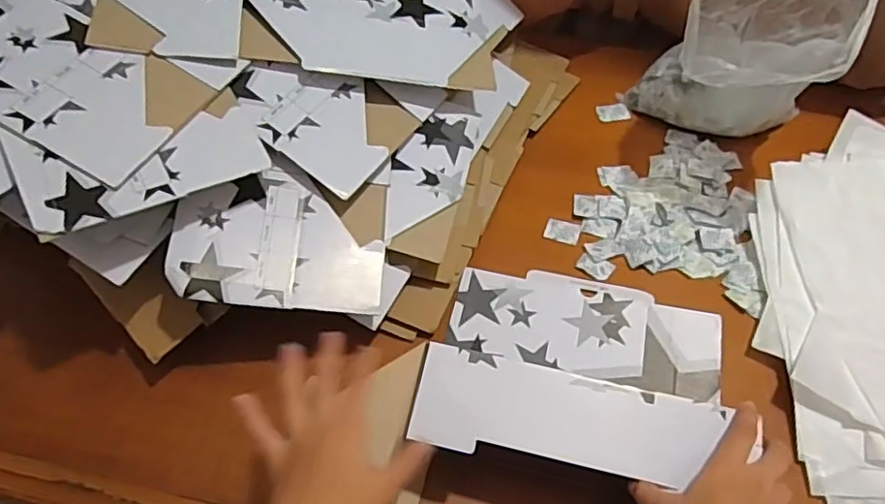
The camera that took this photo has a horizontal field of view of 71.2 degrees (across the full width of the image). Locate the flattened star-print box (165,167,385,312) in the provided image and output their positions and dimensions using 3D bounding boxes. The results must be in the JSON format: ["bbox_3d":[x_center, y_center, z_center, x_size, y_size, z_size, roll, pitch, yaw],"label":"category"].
[{"bbox_3d":[-0.158,-0.012,0.610,0.196,0.006,0.134,6,69,-15],"label":"flattened star-print box"}]

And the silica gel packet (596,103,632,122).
[{"bbox_3d":[0.232,-0.190,0.839,0.042,0.005,0.033,-5,55,-2],"label":"silica gel packet"}]

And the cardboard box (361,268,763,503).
[{"bbox_3d":[0.112,0.137,0.576,0.269,0.124,0.311,18,57,13],"label":"cardboard box"}]

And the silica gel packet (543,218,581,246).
[{"bbox_3d":[0.142,-0.024,0.730,0.040,0.005,0.028,14,56,10],"label":"silica gel packet"}]

